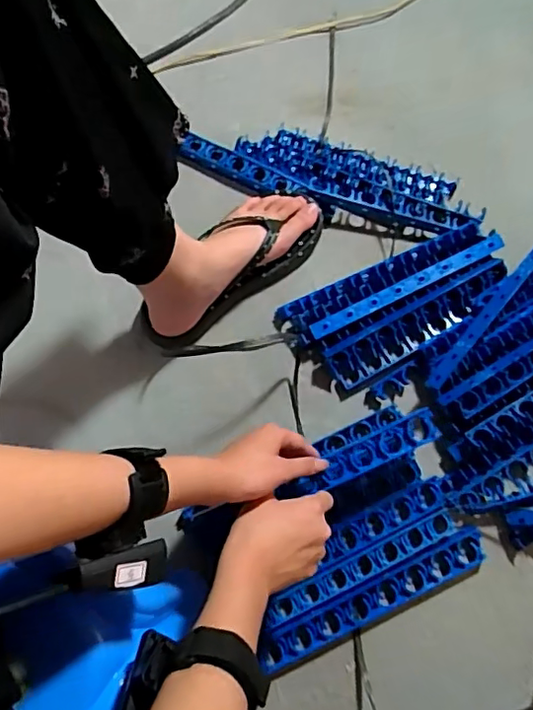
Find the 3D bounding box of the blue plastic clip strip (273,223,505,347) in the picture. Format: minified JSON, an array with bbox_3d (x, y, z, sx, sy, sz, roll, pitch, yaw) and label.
[{"bbox_3d":[0.143,-0.084,0.656,0.269,0.029,0.055,-24,76,-6],"label":"blue plastic clip strip"}]

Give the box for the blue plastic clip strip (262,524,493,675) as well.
[{"bbox_3d":[0.109,0.247,0.575,0.244,0.022,0.039,-25,77,-7],"label":"blue plastic clip strip"}]

